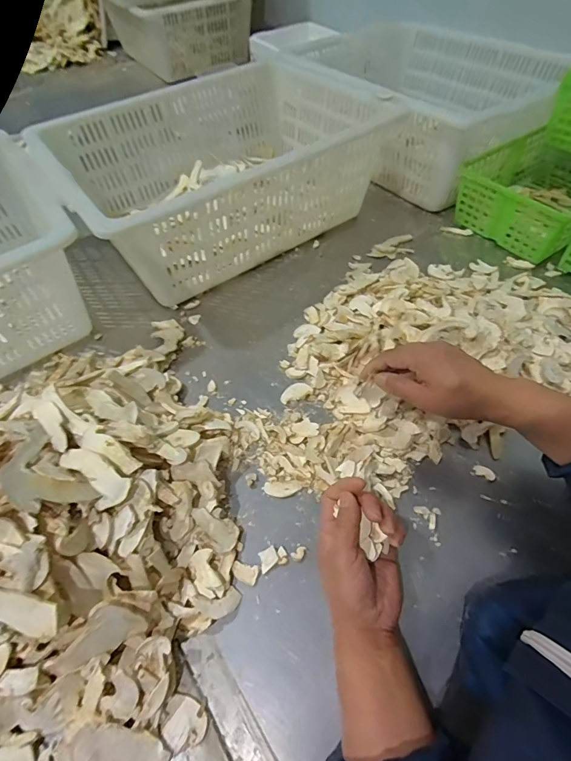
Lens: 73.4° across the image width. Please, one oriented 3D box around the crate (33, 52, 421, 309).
[{"bbox_3d":[-0.125,-0.401,0.711,0.538,0.186,0.423,-33,62,-17],"label":"crate"}]

